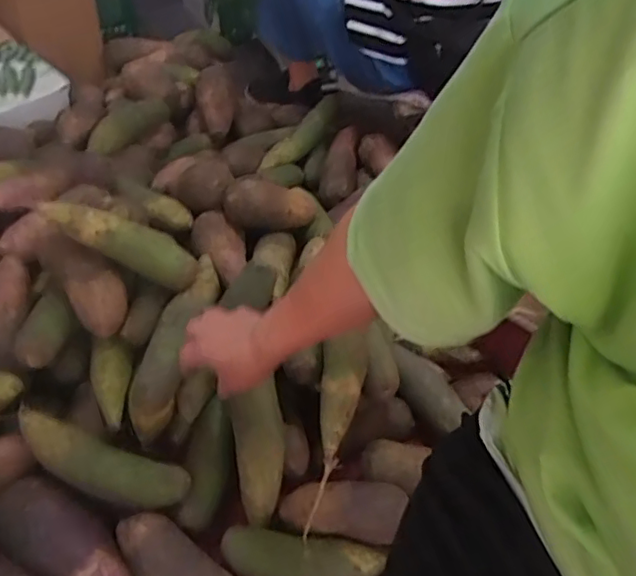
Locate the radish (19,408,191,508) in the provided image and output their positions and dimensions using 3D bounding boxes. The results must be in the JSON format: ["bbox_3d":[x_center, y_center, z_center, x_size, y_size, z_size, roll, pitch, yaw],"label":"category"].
[{"bbox_3d":[-0.233,0.188,0.647,0.187,0.044,0.048,24,46,-1],"label":"radish"}]

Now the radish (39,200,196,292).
[{"bbox_3d":[-0.233,-0.057,0.715,0.187,0.042,0.052,26,43,-14],"label":"radish"}]

